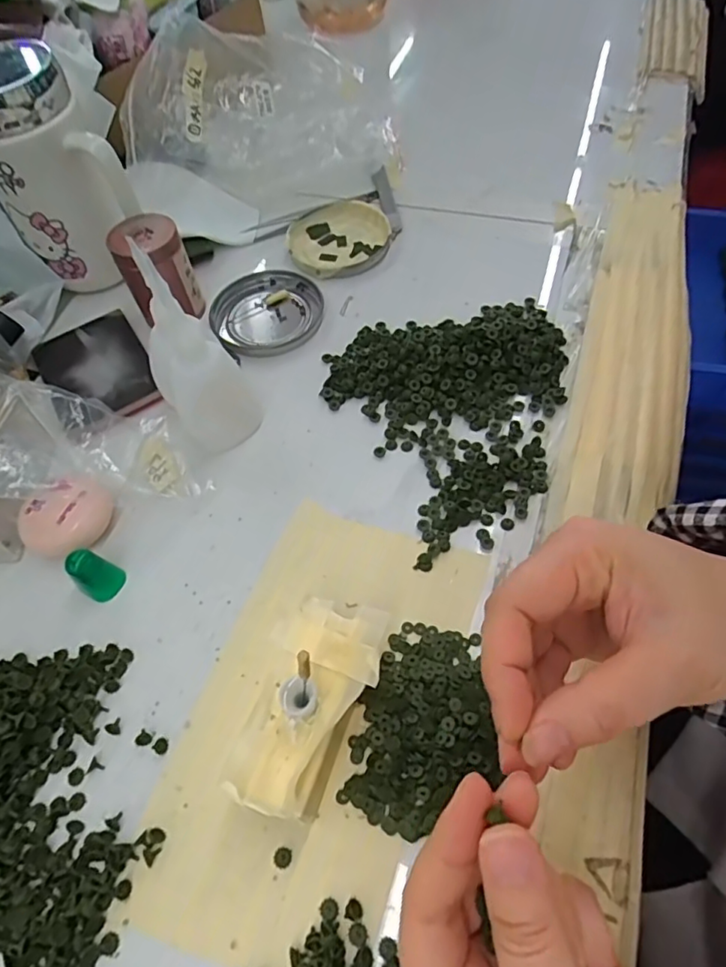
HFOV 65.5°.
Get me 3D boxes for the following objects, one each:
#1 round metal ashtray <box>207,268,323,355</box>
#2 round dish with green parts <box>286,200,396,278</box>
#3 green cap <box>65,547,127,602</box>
[{"bbox_3d":[-0.068,-0.124,0.406,0.076,0.009,0.077,-2,58,3],"label":"round metal ashtray"},{"bbox_3d":[-0.018,-0.194,0.442,0.081,0.008,0.085,-2,58,3],"label":"round dish with green parts"},{"bbox_3d":[-0.139,0.046,0.292,0.018,0.027,0.020,25,63,18],"label":"green cap"}]

